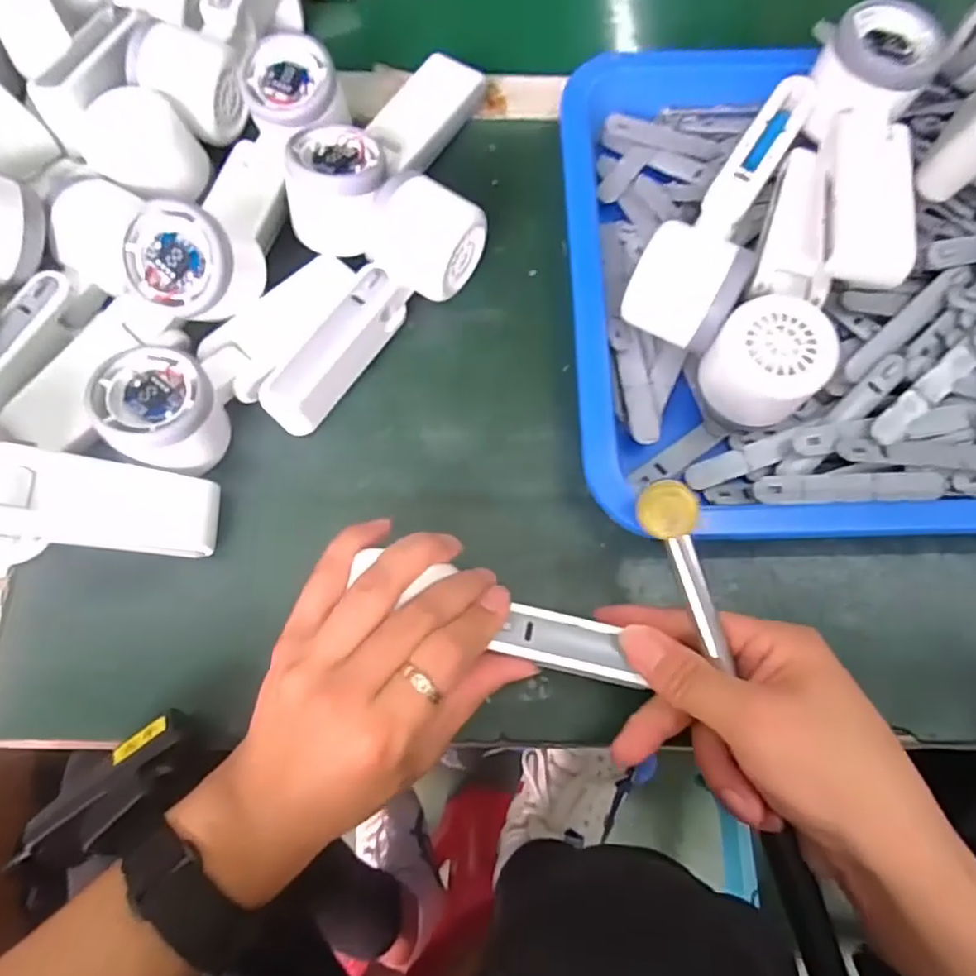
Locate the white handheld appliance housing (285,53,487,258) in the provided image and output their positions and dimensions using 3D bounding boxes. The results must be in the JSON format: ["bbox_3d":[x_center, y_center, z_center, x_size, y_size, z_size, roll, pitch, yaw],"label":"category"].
[{"bbox_3d":[-0.062,-0.216,0.381,0.054,0.055,0.160,27,73,8],"label":"white handheld appliance housing"}]

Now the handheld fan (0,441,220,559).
[{"bbox_3d":[-0.213,0.004,0.280,0.164,0.041,0.047,14,65,-42],"label":"handheld fan"}]

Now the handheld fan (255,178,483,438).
[{"bbox_3d":[-0.068,-0.102,0.347,0.058,0.051,0.165,31,74,9],"label":"handheld fan"}]

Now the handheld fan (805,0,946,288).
[{"bbox_3d":[0.204,-0.180,0.324,0.051,0.046,0.161,9,72,2],"label":"handheld fan"}]

